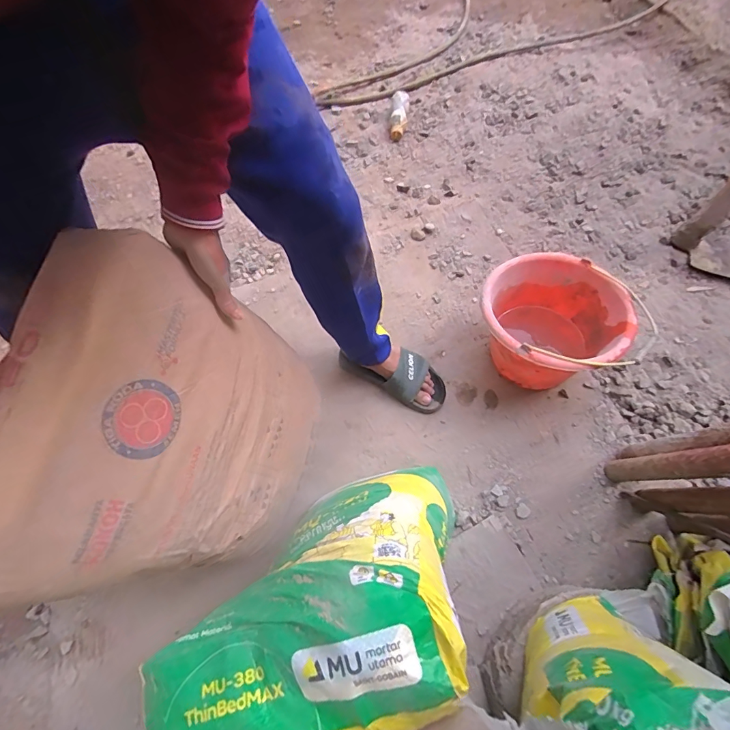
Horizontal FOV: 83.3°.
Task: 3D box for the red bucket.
[{"bbox_3d":[0.378,-0.073,0.872,0.277,0.197,0.260,-2,63,3],"label":"red bucket"}]

